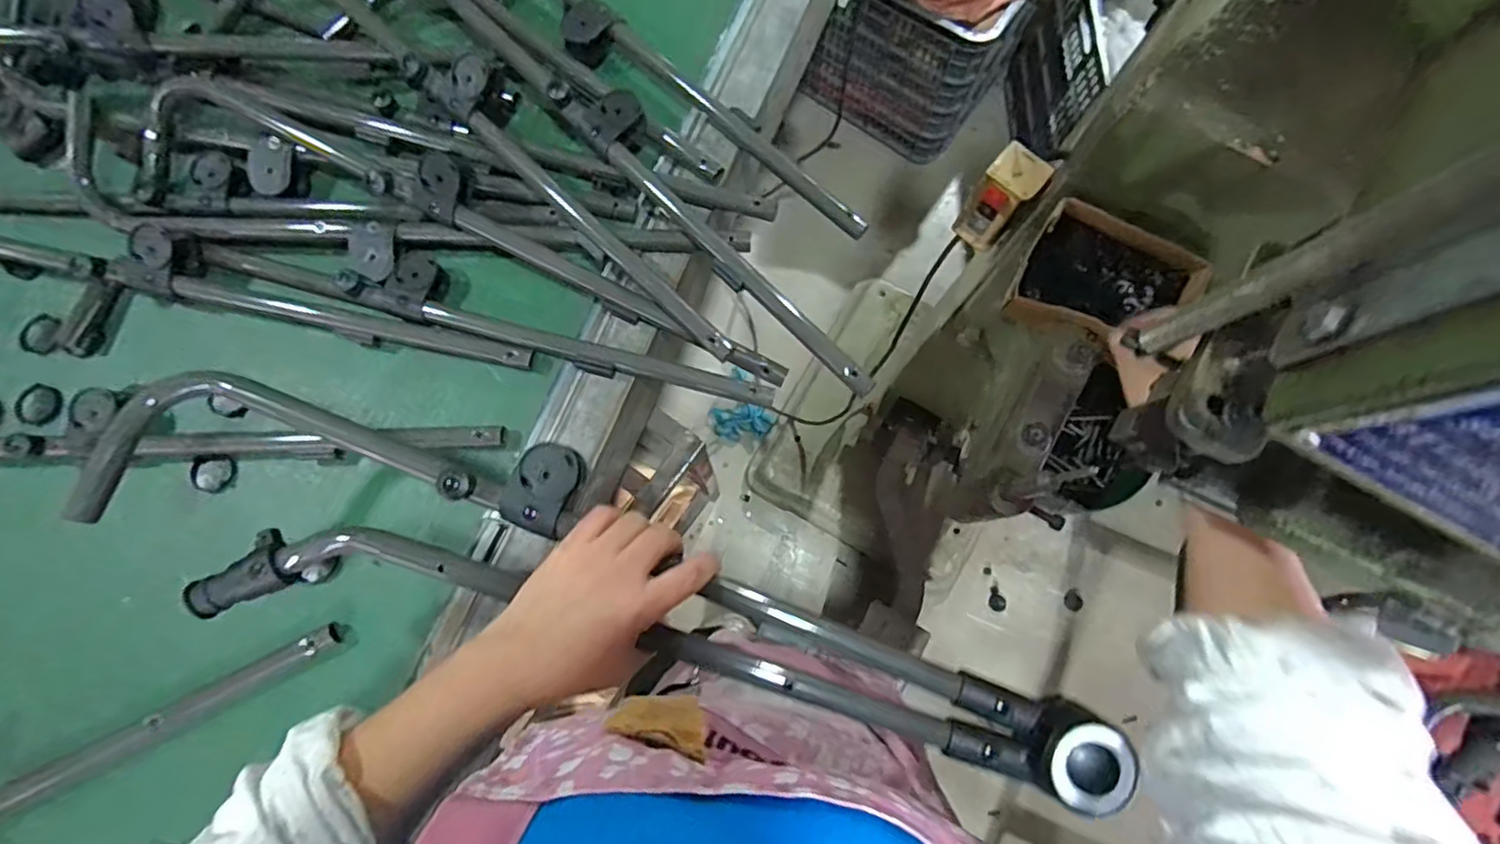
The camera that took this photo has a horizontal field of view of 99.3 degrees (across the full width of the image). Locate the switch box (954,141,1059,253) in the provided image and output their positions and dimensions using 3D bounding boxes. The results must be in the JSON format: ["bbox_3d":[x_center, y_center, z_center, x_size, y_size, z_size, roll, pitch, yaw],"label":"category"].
[{"bbox_3d":[0.249,-0.220,0.640,0.050,0.112,0.045,38,80,7],"label":"switch box"}]

